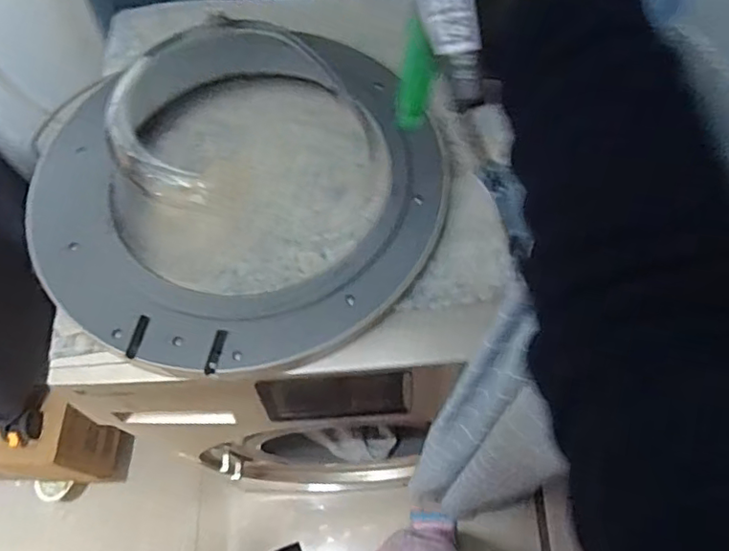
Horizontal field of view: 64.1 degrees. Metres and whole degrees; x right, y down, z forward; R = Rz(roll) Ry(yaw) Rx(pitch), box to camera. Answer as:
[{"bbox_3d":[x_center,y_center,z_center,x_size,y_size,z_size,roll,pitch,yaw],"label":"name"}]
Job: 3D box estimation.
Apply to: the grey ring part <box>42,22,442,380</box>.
[{"bbox_3d":[-0.131,-0.098,0.645,0.420,0.027,0.414,0,71,-1],"label":"grey ring part"}]

